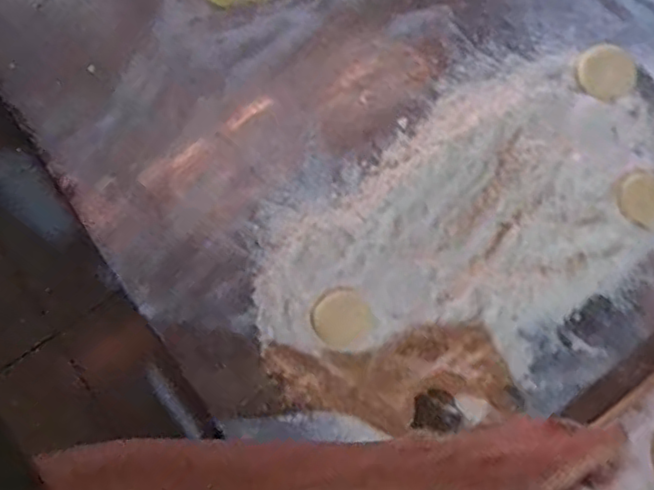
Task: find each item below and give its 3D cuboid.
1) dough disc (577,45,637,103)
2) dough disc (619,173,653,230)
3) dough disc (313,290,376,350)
[{"bbox_3d":[0.270,-0.166,0.620,0.053,0.005,0.058,0,70,0],"label":"dough disc"},{"bbox_3d":[0.290,-0.041,0.582,0.049,0.009,0.053,0,70,0],"label":"dough disc"},{"bbox_3d":[0.014,0.062,0.541,0.047,0.007,0.050,0,70,0],"label":"dough disc"}]

